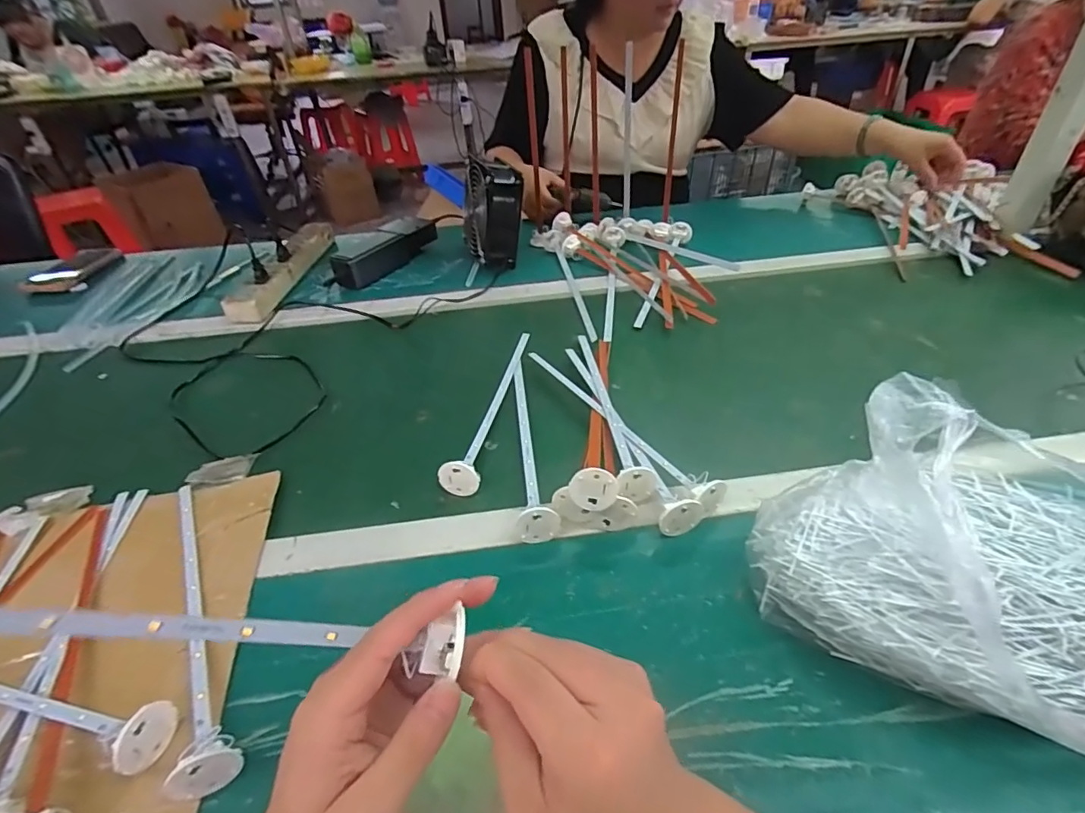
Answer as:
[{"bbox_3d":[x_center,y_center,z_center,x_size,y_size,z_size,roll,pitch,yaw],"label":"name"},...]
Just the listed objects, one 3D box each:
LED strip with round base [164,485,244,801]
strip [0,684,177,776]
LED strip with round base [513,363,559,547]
[{"bbox_3d":[-0.272,0.146,0.409,0.034,0.035,0.286,-23,42,-23],"label":"LED strip with round base"},{"bbox_3d":[-0.380,0.192,0.358,0.288,0.036,0.037,6,39,12],"label":"strip"},{"bbox_3d":[-0.012,0.020,0.545,0.033,0.032,0.273,-4,38,-1],"label":"LED strip with round base"}]

